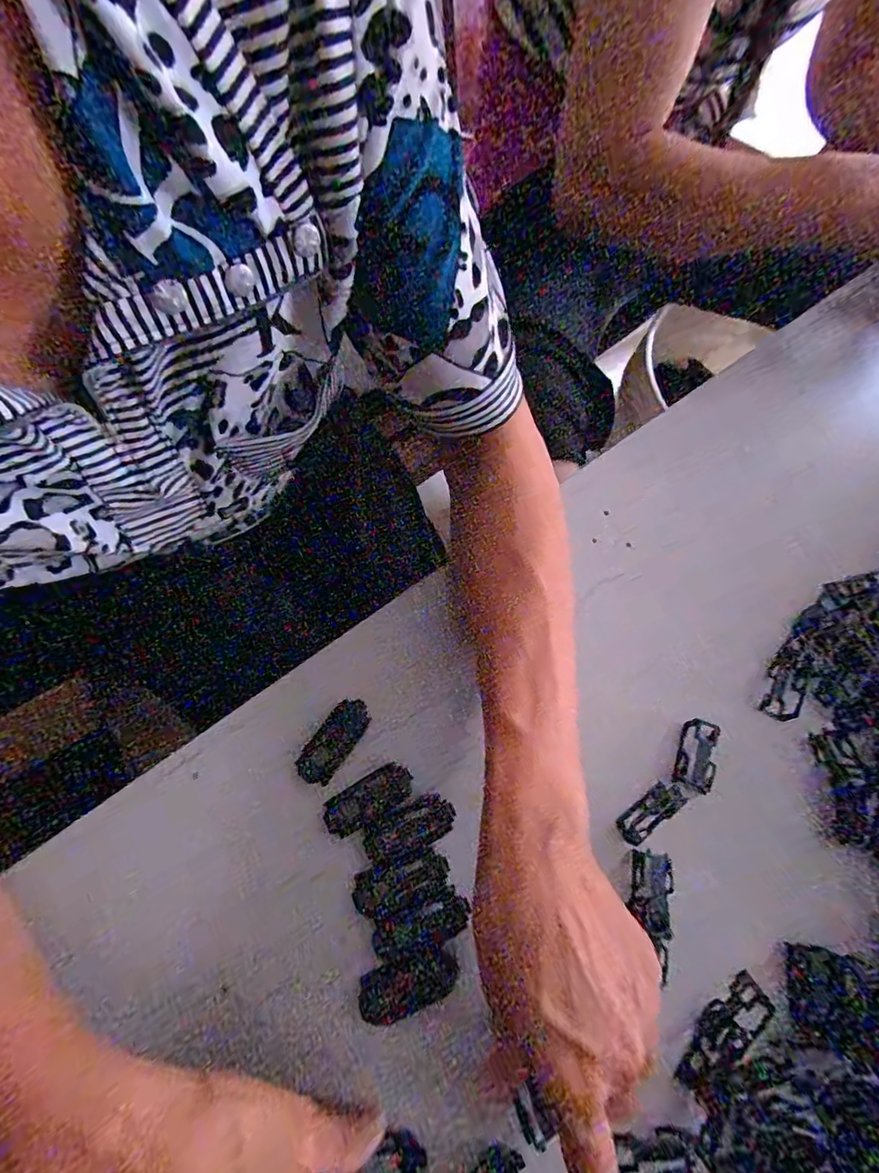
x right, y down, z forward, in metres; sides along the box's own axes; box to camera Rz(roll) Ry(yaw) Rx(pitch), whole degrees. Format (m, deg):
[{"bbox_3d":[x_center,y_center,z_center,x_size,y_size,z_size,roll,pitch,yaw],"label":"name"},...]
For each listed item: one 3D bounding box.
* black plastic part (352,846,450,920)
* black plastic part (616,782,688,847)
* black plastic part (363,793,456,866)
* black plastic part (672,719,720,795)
[{"bbox_3d":[-0.021,0.160,0.276,0.052,0.009,0.023,-19,74,-7],"label":"black plastic part"},{"bbox_3d":[0.122,0.131,0.296,0.043,0.015,0.015,-32,76,-10],"label":"black plastic part"},{"bbox_3d":[-0.017,0.133,0.281,0.051,0.005,0.023,-24,74,-8],"label":"black plastic part"},{"bbox_3d":[0.153,0.100,0.302,0.020,0.010,0.040,14,73,4],"label":"black plastic part"}]

